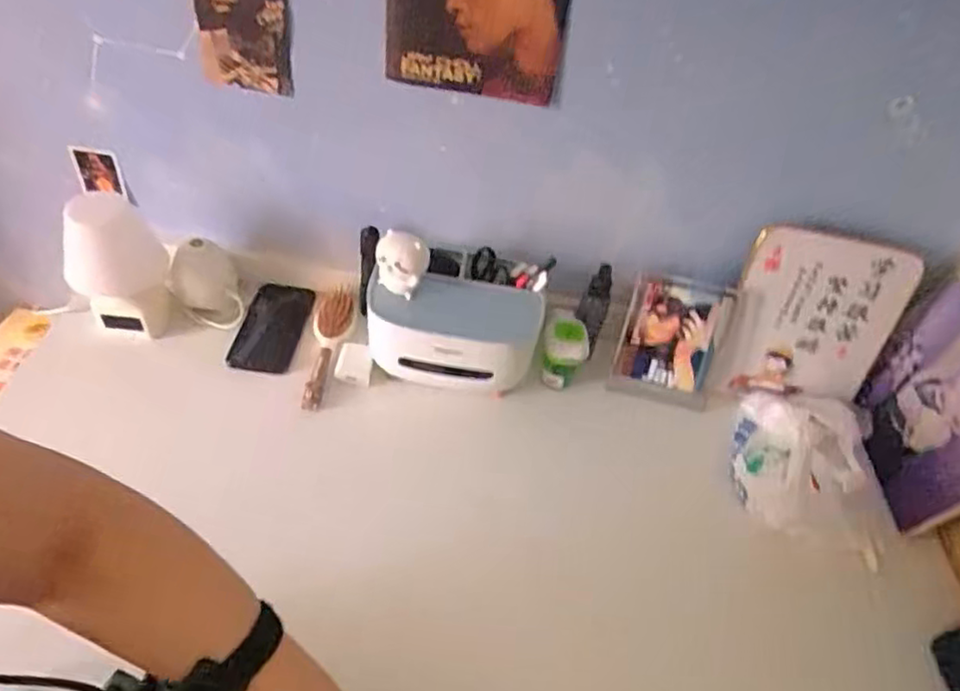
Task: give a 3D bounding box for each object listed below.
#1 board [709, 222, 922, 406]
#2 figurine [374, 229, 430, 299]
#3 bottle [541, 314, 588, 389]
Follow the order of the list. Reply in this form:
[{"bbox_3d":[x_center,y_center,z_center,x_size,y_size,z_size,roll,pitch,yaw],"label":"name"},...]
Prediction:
[{"bbox_3d":[0.404,-0.030,0.807,0.190,0.211,0.013,8,29,3],"label":"board"},{"bbox_3d":[-0.088,-0.095,0.765,0.057,0.064,0.047,23,49,15],"label":"figurine"},{"bbox_3d":[0.106,0.006,0.831,0.056,0.086,0.066,9,47,2],"label":"bottle"}]

